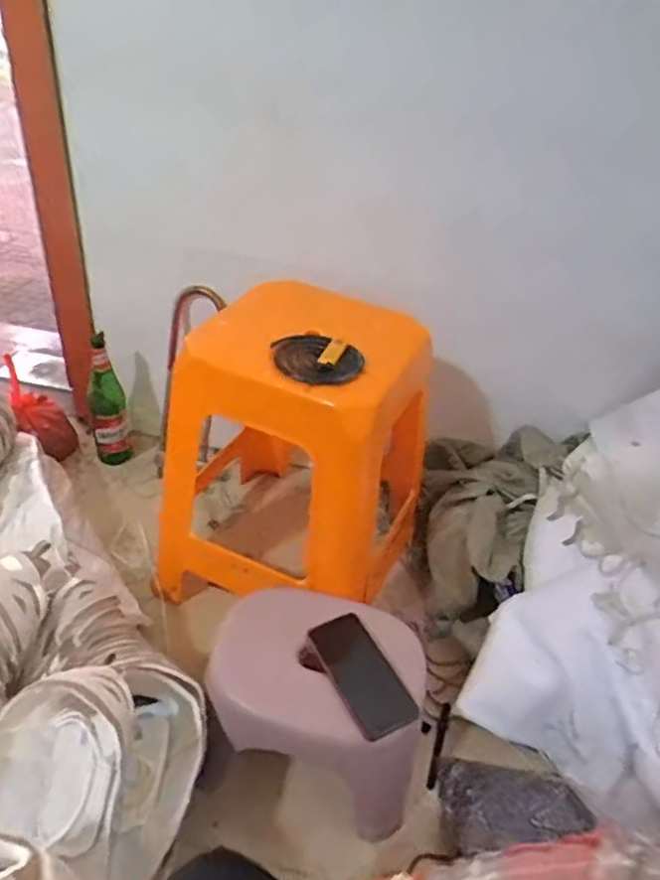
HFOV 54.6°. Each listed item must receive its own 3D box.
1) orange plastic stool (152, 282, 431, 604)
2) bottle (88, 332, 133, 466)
[{"bbox_3d":[-0.042,0.016,1.020,0.358,0.447,0.351,18,39,13],"label":"orange plastic stool"},{"bbox_3d":[-0.447,-0.075,1.290,0.070,0.287,0.084,-7,40,-18],"label":"bottle"}]

